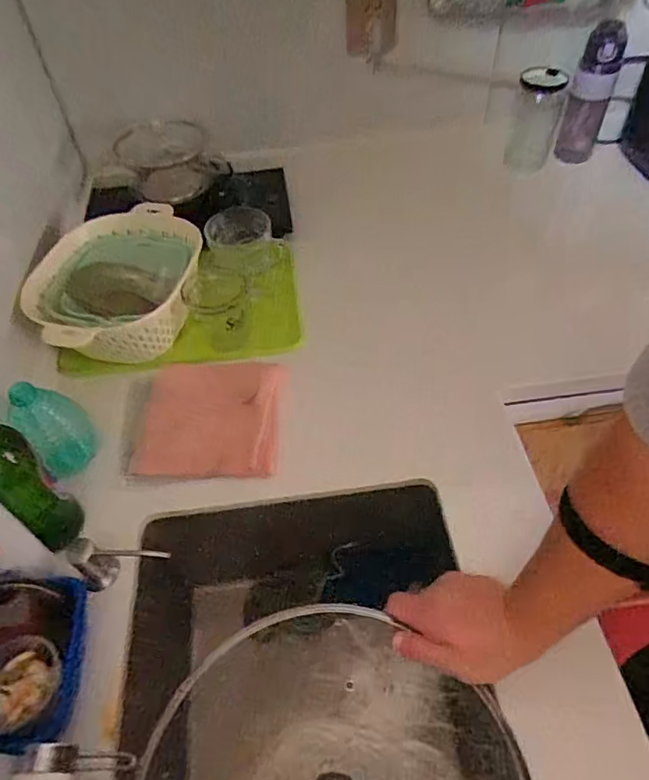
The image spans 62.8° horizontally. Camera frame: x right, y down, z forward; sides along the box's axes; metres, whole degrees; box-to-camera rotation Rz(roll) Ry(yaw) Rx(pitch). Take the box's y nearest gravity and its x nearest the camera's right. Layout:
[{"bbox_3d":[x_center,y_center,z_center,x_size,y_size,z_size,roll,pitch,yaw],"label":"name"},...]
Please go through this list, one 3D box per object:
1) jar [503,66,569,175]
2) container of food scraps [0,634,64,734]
[{"bbox_3d":[0.417,-0.528,1.063,0.079,0.210,0.079,-2,50,2],"label":"jar"},{"bbox_3d":[-0.267,0.258,0.468,0.067,0.035,0.076,4,51,7],"label":"container of food scraps"}]

